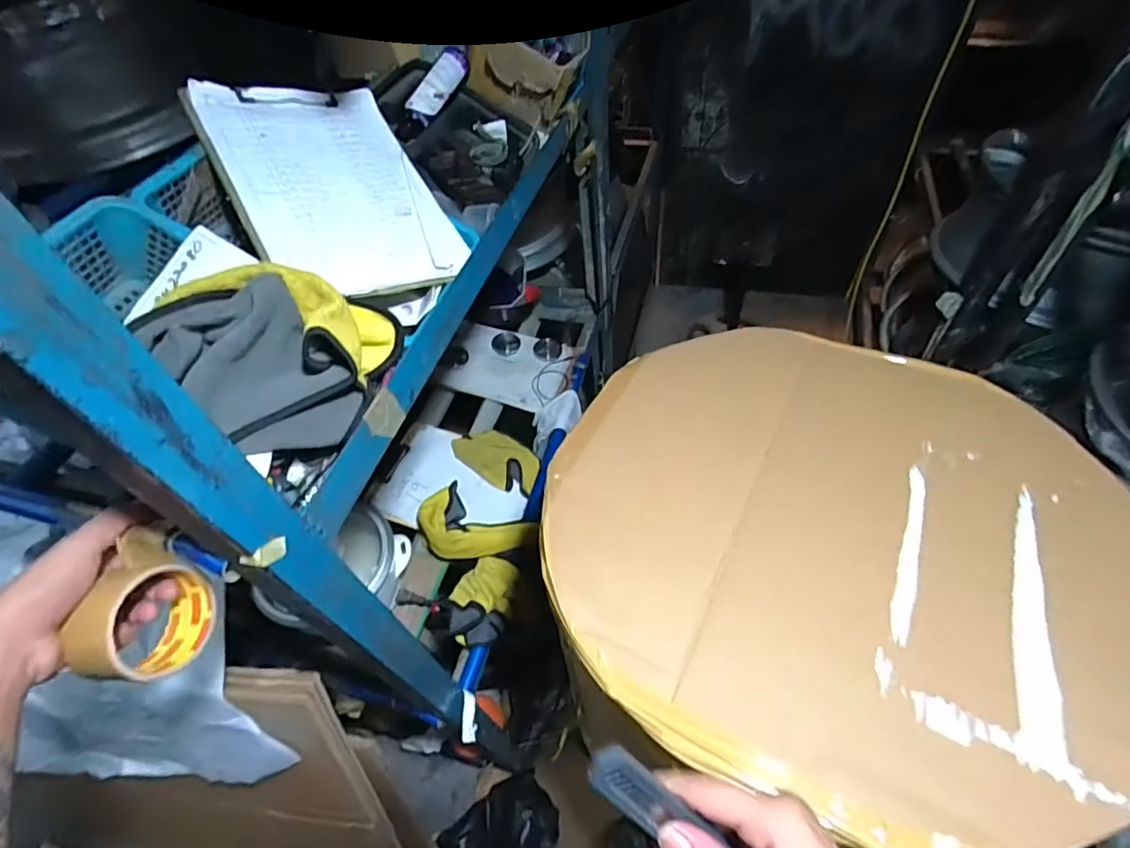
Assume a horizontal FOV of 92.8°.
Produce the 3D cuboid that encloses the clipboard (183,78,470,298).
[{"bbox_3d":[-0.261,-0.275,0.616,0.218,0.015,0.308,-22,73,-35],"label":"clipboard"}]

